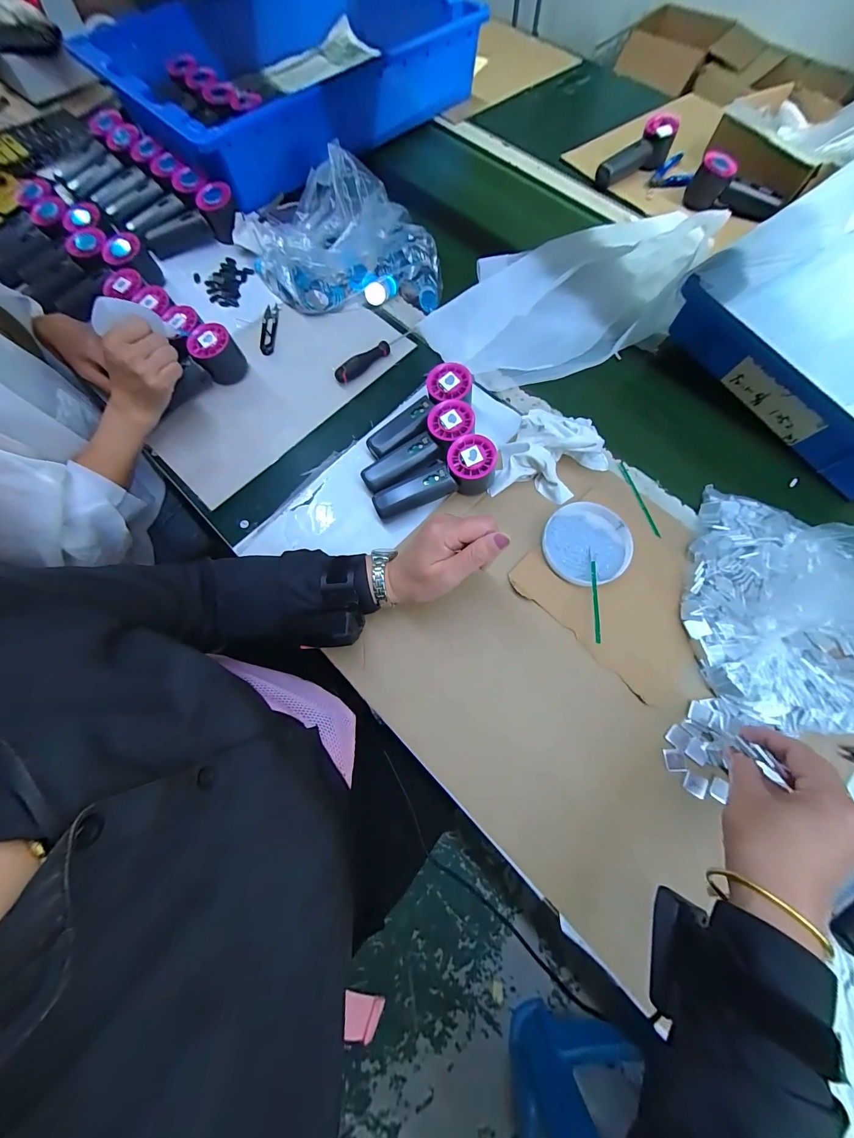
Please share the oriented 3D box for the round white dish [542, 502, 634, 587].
[{"bbox_3d":[0.189,-0.031,0.432,0.095,0.020,0.099,0,71,-1],"label":"round white dish"}]

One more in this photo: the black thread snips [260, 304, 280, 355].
[{"bbox_3d":[-0.240,-0.367,0.558,0.021,0.010,0.097,-4,71,-2],"label":"black thread snips"}]

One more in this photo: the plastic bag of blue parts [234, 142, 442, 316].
[{"bbox_3d":[-0.136,-0.502,0.563,0.292,0.099,0.237,-15,72,-6],"label":"plastic bag of blue parts"}]

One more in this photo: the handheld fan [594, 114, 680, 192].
[{"bbox_3d":[0.378,-0.762,0.677,0.154,0.055,0.055,-29,72,8],"label":"handheld fan"}]

